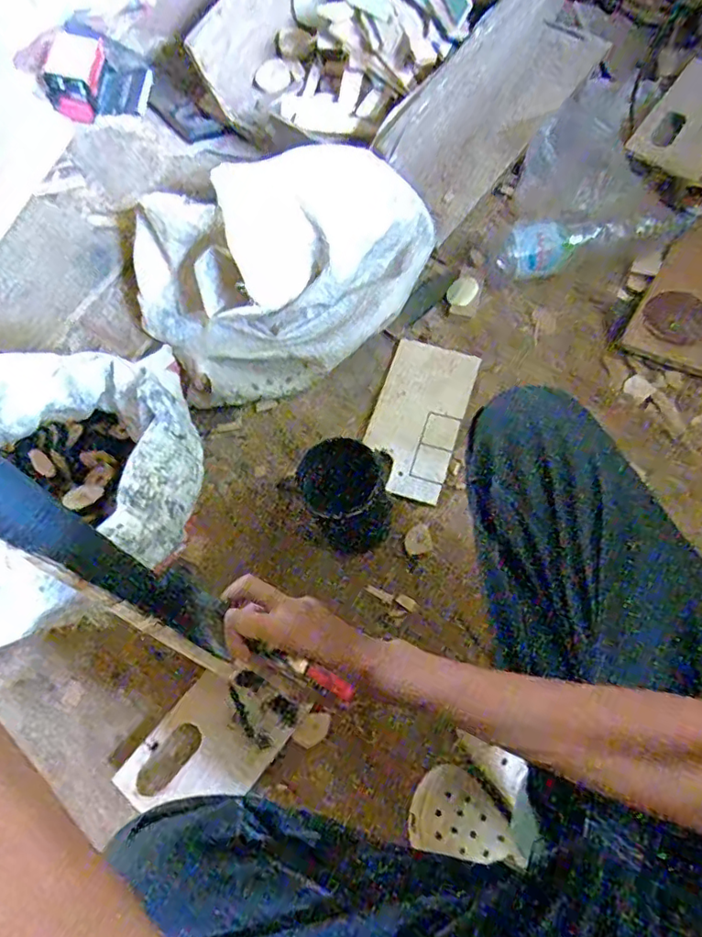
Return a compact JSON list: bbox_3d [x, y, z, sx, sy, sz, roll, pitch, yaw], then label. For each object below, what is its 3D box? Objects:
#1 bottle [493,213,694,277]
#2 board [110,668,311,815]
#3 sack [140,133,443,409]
[{"bbox_3d":[0.383,-0.367,0.912,0.313,0.085,0.063,-14,66,-3],"label":"bottle"},{"bbox_3d":[-0.161,0.323,0.663,0.126,0.017,0.191,35,72,17],"label":"board"},{"bbox_3d":[-0.113,-0.331,0.867,0.432,0.198,0.351,-24,67,-11],"label":"sack"}]

